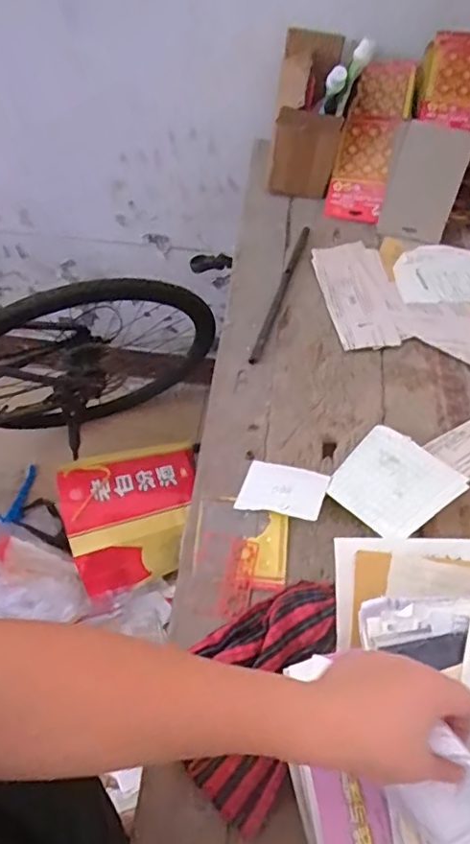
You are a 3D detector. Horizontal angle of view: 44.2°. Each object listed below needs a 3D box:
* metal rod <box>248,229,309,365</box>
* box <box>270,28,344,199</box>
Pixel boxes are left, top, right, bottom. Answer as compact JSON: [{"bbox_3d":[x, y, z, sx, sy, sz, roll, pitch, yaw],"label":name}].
[{"bbox_3d":[0.066,-0.187,0.814,0.012,0.008,0.271,16,57,11],"label":"metal rod"},{"bbox_3d":[0.111,-0.480,0.904,0.098,0.183,0.181,2,55,3],"label":"box"}]

